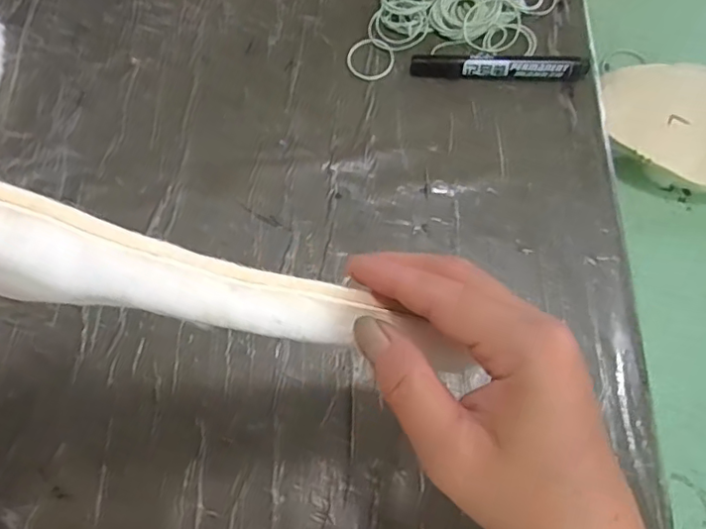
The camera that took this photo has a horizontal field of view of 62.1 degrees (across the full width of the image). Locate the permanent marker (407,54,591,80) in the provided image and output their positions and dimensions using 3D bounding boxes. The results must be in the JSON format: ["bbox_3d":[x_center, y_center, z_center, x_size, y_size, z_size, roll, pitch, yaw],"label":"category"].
[{"bbox_3d":[0.120,-0.164,0.486,0.141,0.016,0.017,7,69,3],"label":"permanent marker"}]

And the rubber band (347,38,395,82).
[{"bbox_3d":[0.015,-0.178,0.506,0.041,0.004,0.042,0,69,1],"label":"rubber band"}]

